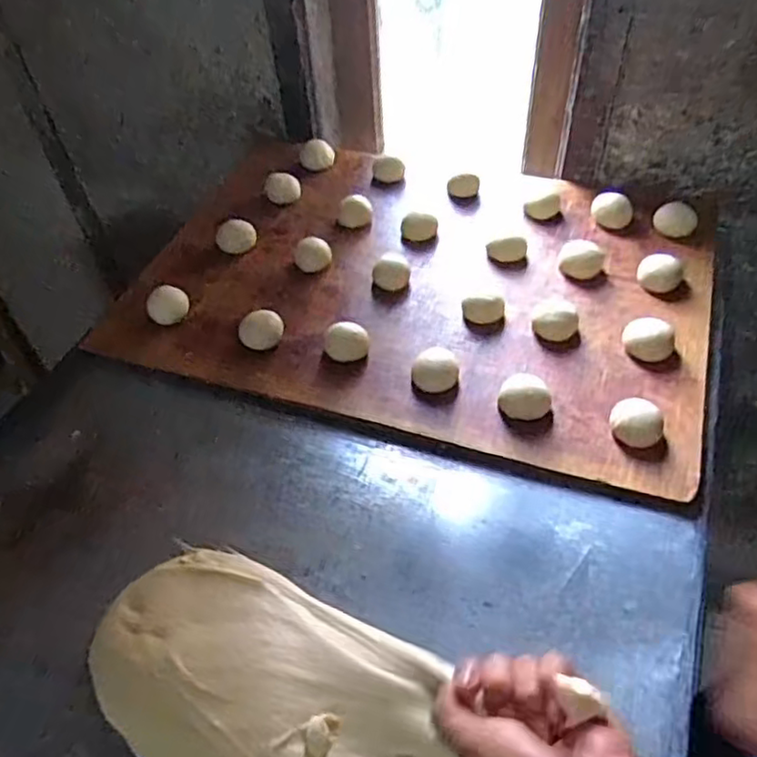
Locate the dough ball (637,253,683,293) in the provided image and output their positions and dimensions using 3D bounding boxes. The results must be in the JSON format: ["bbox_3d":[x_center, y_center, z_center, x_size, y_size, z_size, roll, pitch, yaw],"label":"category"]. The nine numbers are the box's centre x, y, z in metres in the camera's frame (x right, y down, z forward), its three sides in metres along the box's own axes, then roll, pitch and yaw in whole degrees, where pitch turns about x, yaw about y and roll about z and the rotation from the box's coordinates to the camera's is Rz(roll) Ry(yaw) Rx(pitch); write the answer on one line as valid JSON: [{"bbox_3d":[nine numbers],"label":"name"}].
[{"bbox_3d":[0.289,-0.108,0.673,0.042,0.028,0.034,17,54,20],"label":"dough ball"}]

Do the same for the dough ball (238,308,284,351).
[{"bbox_3d":[-0.118,-0.048,0.662,0.041,0.021,0.048,-32,53,-20],"label":"dough ball"}]

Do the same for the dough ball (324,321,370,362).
[{"bbox_3d":[-0.031,-0.034,0.640,0.042,0.027,0.036,-10,49,-2],"label":"dough ball"}]

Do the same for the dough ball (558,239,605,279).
[{"bbox_3d":[0.214,-0.128,0.696,0.042,0.024,0.035,28,58,27],"label":"dough ball"}]

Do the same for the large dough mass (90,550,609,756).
[{"bbox_3d":[-0.075,0.202,0.426,0.263,0.042,0.145,17,54,20],"label":"large dough mass"}]

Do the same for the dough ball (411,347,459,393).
[{"bbox_3d":[0.054,-0.009,0.610,0.040,0.020,0.040,-3,49,4],"label":"dough ball"}]

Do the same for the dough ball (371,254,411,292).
[{"bbox_3d":[0.014,-0.117,0.706,0.039,0.022,0.043,-6,49,1],"label":"dough ball"}]

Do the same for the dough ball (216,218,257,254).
[{"bbox_3d":[-0.166,-0.166,0.763,0.044,0.018,0.047,-3,49,4],"label":"dough ball"}]

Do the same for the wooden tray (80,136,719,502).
[{"bbox_3d":[0.043,-0.138,0.719,0.601,0.025,0.426,14,52,18],"label":"wooden tray"}]

